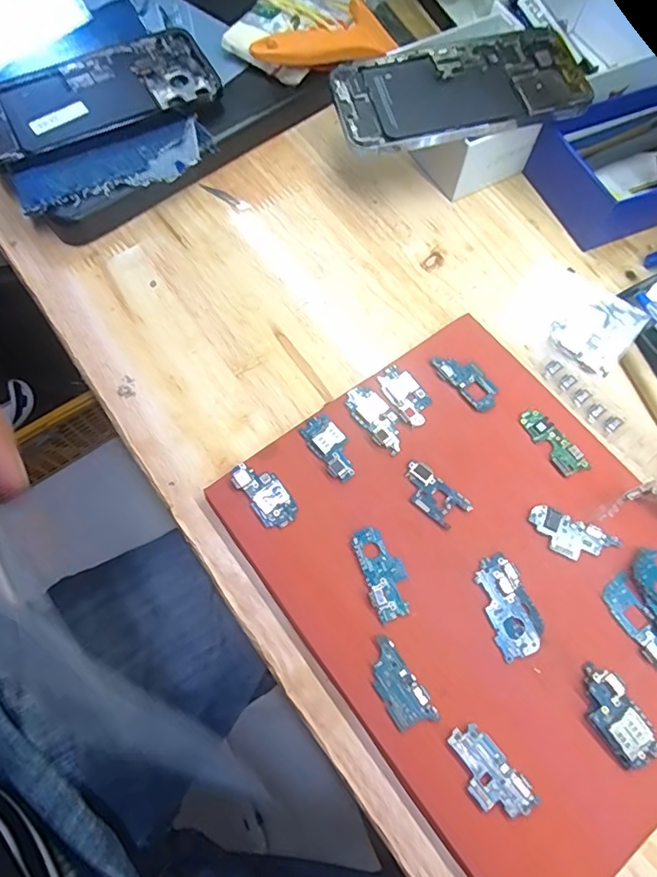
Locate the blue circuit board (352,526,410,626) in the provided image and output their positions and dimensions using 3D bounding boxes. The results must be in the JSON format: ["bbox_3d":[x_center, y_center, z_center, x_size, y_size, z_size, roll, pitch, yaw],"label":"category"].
[{"bbox_3d":[0.028,0.067,0.259,0.021,0.004,0.045,-16,70,-7],"label":"blue circuit board"}]

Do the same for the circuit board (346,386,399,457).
[{"bbox_3d":[0.028,-0.012,0.289,0.020,0.004,0.043,-35,73,-14],"label":"circuit board"}]

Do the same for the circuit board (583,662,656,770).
[{"bbox_3d":[0.133,0.128,0.237,0.023,0.007,0.042,-33,73,-13],"label":"circuit board"}]

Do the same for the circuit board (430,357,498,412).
[{"bbox_3d":[0.082,-0.035,0.300,0.021,0.004,0.043,-40,74,-15],"label":"circuit board"}]

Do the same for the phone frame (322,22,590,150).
[{"bbox_3d":[0.085,-0.232,0.339,0.157,0.010,0.082,-13,69,-6],"label":"phone frame"}]

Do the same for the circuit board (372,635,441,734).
[{"bbox_3d":[0.032,0.115,0.240,0.019,0.004,0.041,-31,72,-12],"label":"circuit board"}]

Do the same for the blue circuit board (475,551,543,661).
[{"bbox_3d":[0.090,0.083,0.255,0.024,0.004,0.047,-18,70,-8],"label":"blue circuit board"}]

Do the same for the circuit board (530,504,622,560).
[{"bbox_3d":[0.128,0.051,0.268,0.046,0.004,0.020,22,70,7],"label":"circuit board"}]

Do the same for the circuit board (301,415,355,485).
[{"bbox_3d":[0.002,0.005,0.282,0.019,0.004,0.038,-34,73,-13],"label":"circuit board"}]

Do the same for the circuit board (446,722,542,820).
[{"bbox_3d":[0.071,0.149,0.228,0.022,0.004,0.042,-41,75,-15],"label":"circuit board"}]

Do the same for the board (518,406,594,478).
[{"bbox_3d":[0.126,0.001,0.287,0.016,0.004,0.044,-34,73,-13],"label":"board"}]

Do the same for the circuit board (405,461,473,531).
[{"bbox_3d":[0.056,0.029,0.274,0.038,0.004,0.021,41,73,14],"label":"circuit board"}]

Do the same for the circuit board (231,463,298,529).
[{"bbox_3d":[-0.034,0.029,0.272,0.020,0.004,0.041,-36,74,-14],"label":"circuit board"}]

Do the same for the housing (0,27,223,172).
[{"bbox_3d":[-0.158,-0.234,0.352,0.160,0.015,0.074,-29,73,-10],"label":"housing"}]

